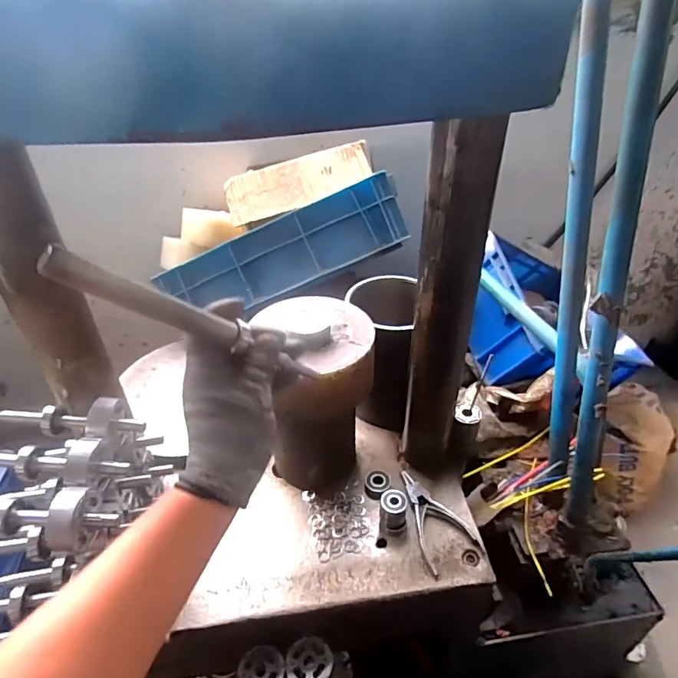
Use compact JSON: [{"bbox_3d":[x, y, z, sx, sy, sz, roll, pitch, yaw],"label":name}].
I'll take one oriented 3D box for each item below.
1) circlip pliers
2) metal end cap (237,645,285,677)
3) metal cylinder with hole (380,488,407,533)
[{"bbox_3d":[0.109,0.220,0.593,0.069,0.017,0.127,-18,41,-22],"label":"circlip pliers"},{"bbox_3d":[-0.085,0.367,0.531,0.049,0.009,0.051,0,38,0],"label":"metal end cap"},{"bbox_3d":[0.067,0.209,0.586,0.031,0.041,0.032,6,38,8],"label":"metal cylinder with hole"}]

